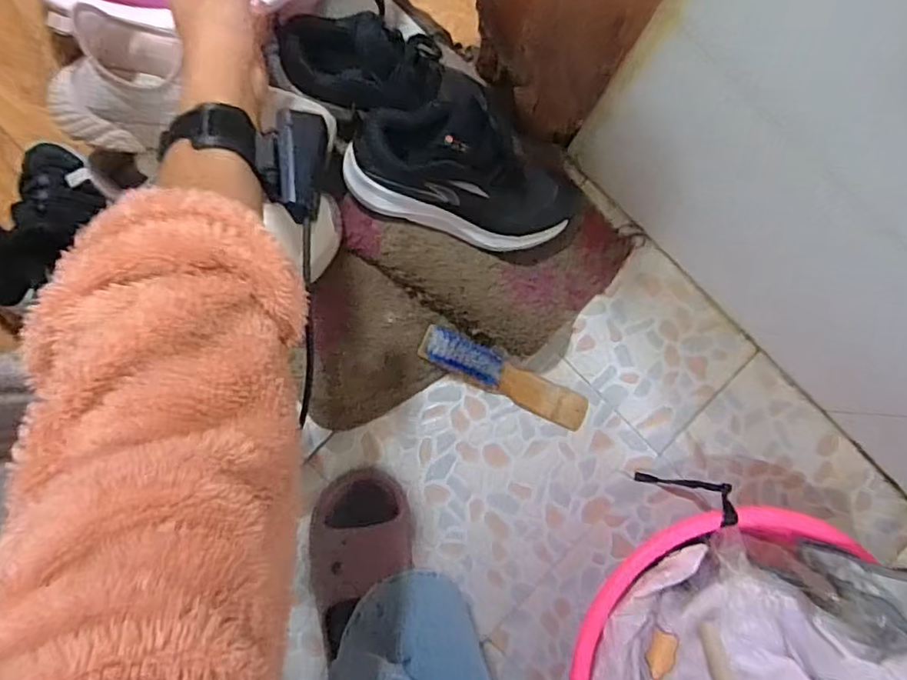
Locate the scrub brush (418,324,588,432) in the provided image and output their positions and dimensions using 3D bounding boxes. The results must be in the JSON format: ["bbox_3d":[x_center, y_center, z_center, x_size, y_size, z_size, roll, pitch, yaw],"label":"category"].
[{"bbox_3d":[0.062,0.045,0.719,0.214,0.037,0.046,26,84,-2],"label":"scrub brush"}]

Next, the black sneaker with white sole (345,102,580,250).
[{"bbox_3d":[0.015,-0.174,0.630,0.240,0.107,0.107,17,86,-3],"label":"black sneaker with white sole"}]

